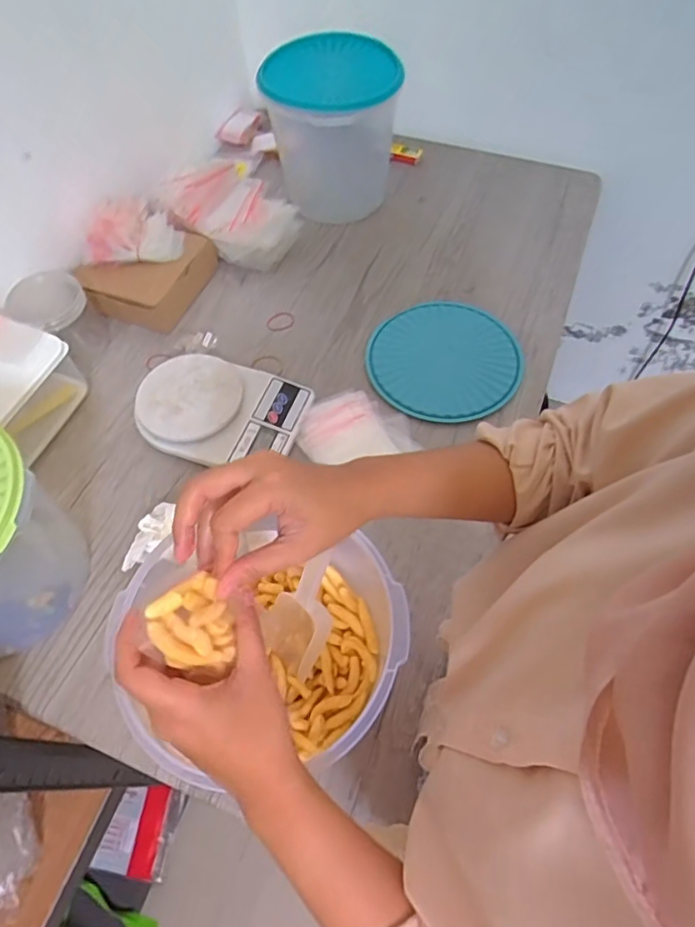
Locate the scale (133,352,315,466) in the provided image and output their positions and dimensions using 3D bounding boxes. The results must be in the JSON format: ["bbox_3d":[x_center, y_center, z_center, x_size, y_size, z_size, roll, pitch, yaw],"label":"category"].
[{"bbox_3d":[-0.164,-0.072,0.695,0.208,0.035,0.149,18,62,12],"label":"scale"}]

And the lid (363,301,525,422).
[{"bbox_3d":[0.131,-0.145,0.745,0.201,0.016,0.200,-1,60,1],"label":"lid"}]

